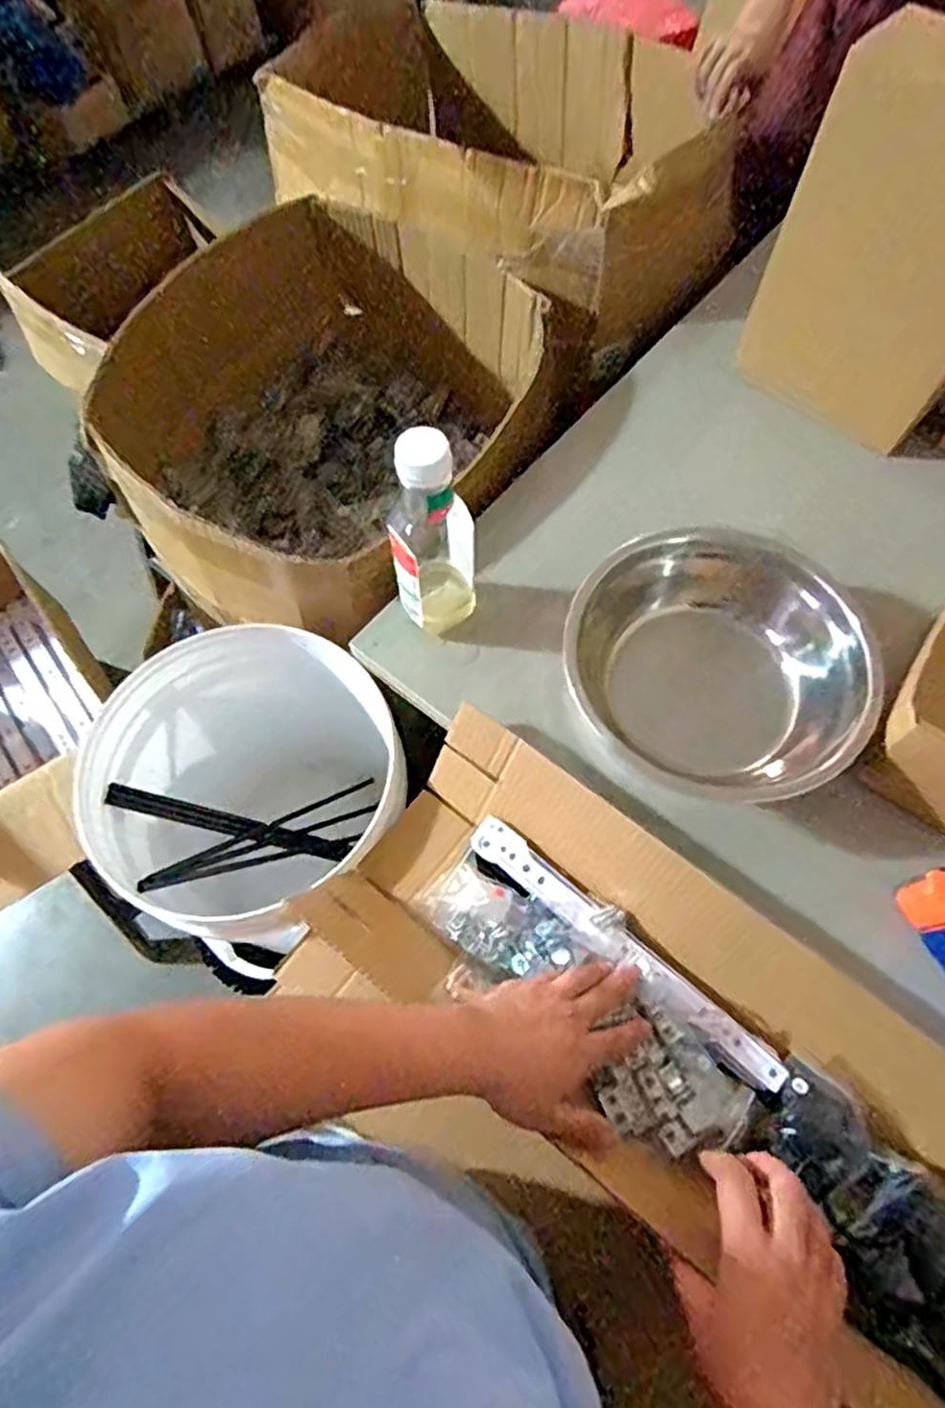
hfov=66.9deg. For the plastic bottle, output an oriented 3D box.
[{"bbox_3d":[-0.033,-0.138,0.604,0.074,0.230,0.069,-4,65,-1],"label":"plastic bottle"}]

